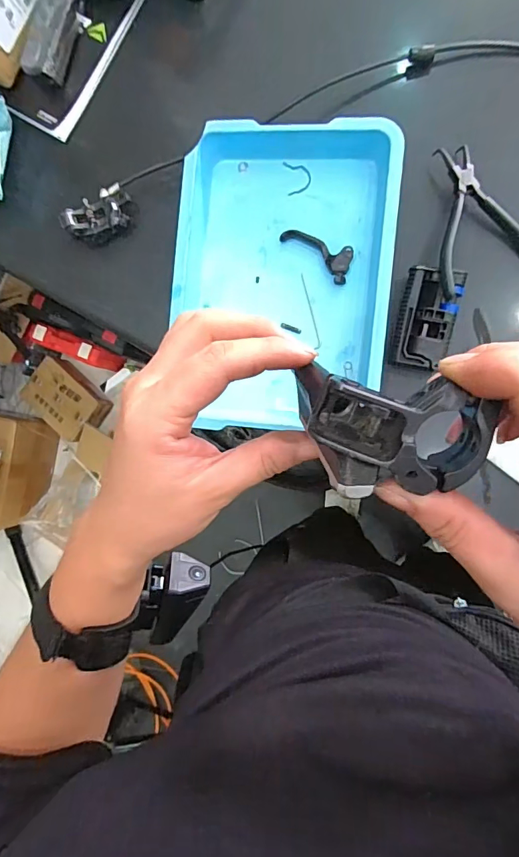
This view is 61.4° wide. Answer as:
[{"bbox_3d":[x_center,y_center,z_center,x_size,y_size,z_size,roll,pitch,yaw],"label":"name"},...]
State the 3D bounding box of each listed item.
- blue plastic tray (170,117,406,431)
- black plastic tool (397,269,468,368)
[{"bbox_3d":[0.023,-0.158,0.464,0.220,0.043,0.313,6,91,9],"label":"blue plastic tray"},{"bbox_3d":[0.169,-0.110,0.439,0.052,0.024,0.095,11,92,9],"label":"black plastic tool"}]

